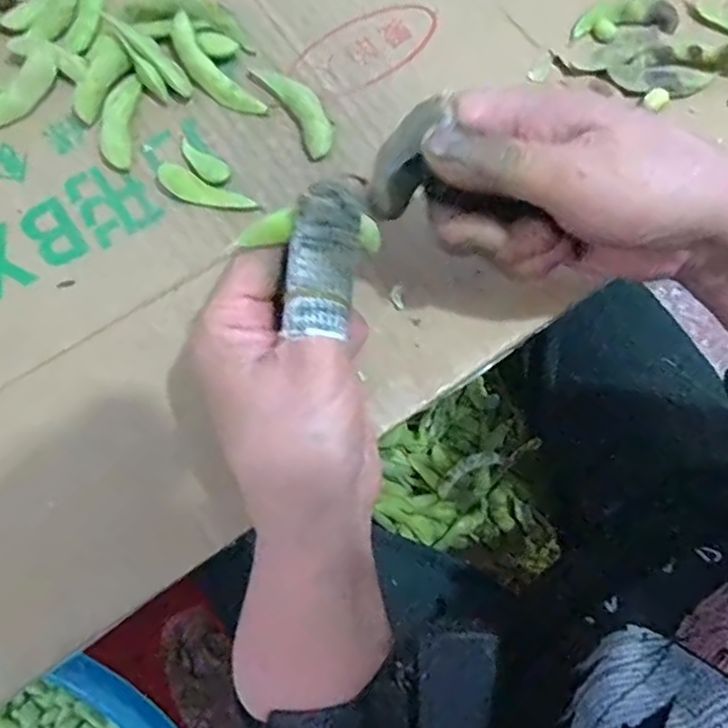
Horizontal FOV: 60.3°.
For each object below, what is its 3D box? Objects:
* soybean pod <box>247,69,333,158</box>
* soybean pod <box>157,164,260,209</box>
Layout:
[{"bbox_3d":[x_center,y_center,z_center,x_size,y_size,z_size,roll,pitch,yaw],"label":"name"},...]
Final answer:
[{"bbox_3d":[-0.035,-0.136,0.331,0.021,0.008,0.063,-33,78,-11],"label":"soybean pod"},{"bbox_3d":[-0.080,-0.086,0.315,0.050,0.005,0.014,24,75,5],"label":"soybean pod"}]

